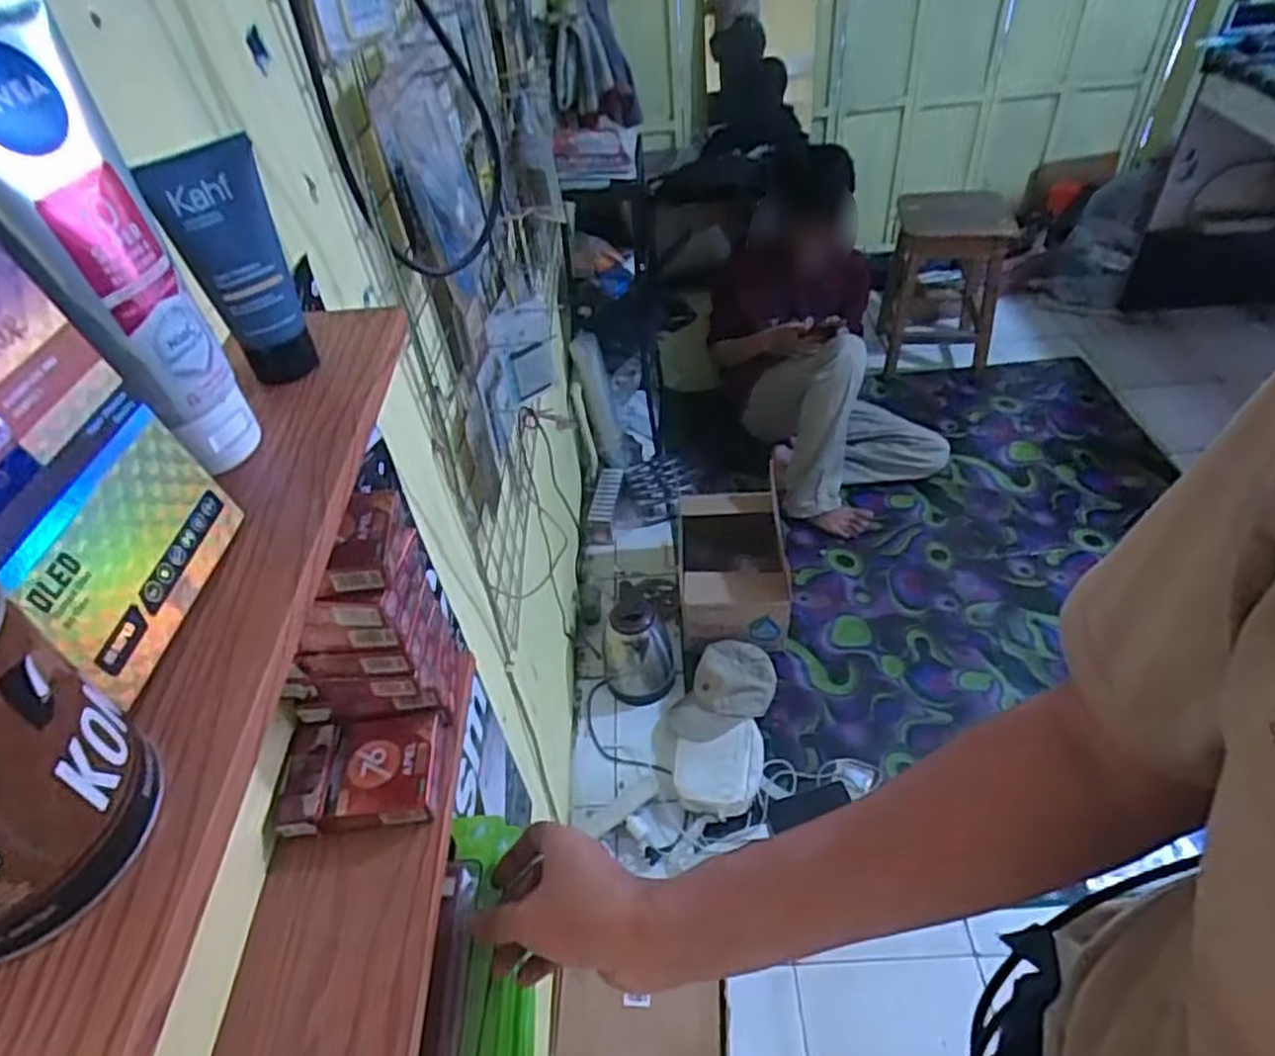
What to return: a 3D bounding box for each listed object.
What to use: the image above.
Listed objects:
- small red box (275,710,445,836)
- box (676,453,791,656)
[{"bbox_3d":[-0.164,0.144,0.458,0.089,0.019,0.062,-7,44,-1],"label":"small red box"},{"bbox_3d":[0.210,0.074,1.753,0.240,0.193,0.346,-2,45,4],"label":"box"}]

